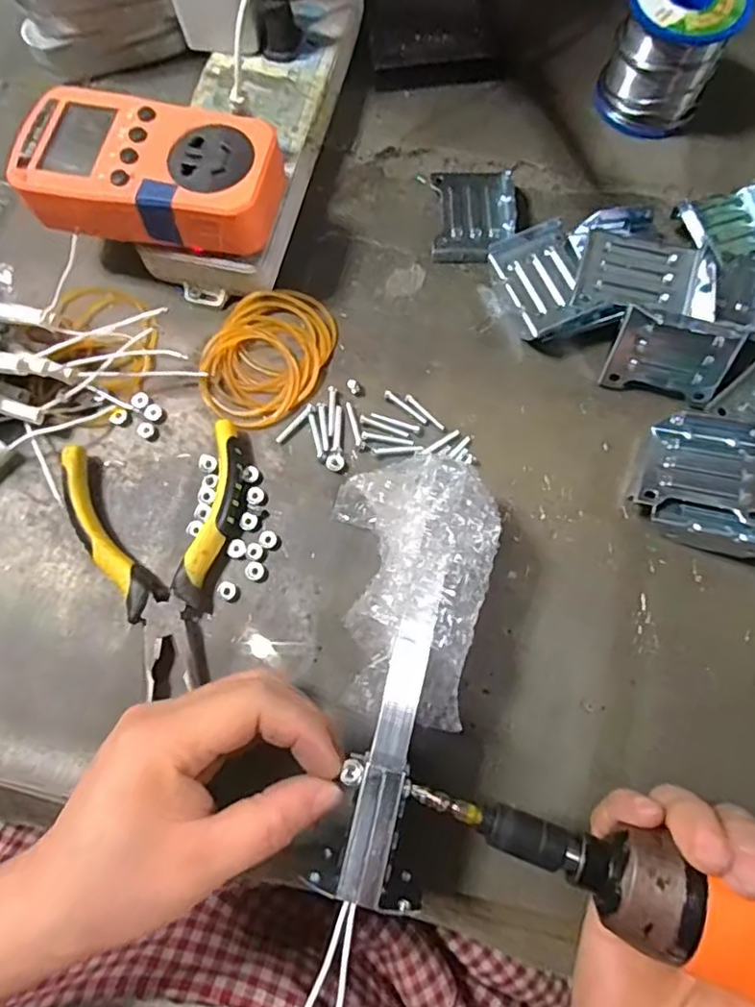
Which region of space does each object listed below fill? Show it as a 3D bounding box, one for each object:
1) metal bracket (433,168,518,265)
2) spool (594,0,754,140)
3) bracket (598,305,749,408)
[{"bbox_3d":[0.057,-0.171,0.357,0.046,0.010,0.059,2,74,1],"label":"metal bracket"},{"bbox_3d":[0.176,-0.275,0.362,0.063,0.066,0.063,27,76,8],"label":"spool"},{"bbox_3d":[0.154,-0.078,0.315,0.059,0.042,0.018,18,42,5],"label":"bracket"}]

